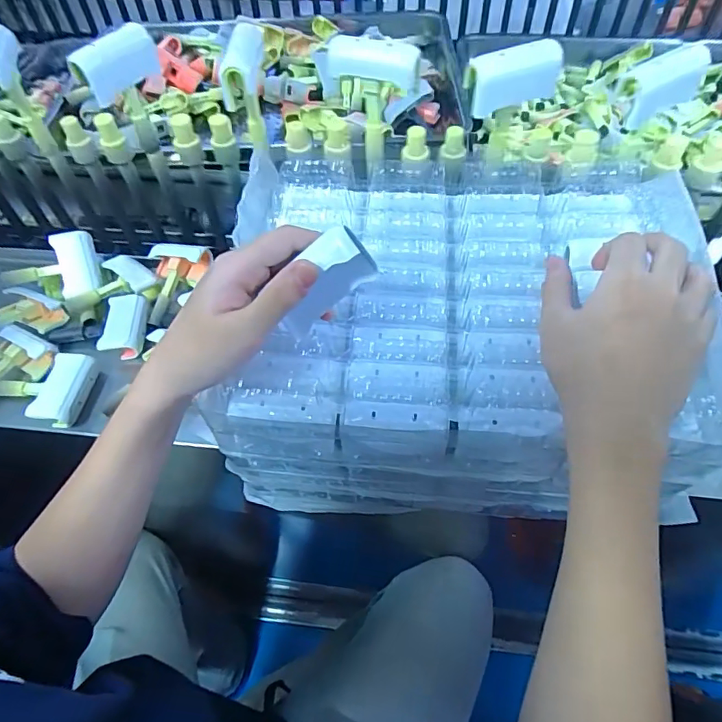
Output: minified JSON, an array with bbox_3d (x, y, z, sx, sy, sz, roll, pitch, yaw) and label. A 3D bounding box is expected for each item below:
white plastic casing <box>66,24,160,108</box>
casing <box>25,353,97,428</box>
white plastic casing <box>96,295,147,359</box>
[{"bbox_3d":[-0.204,-0.251,0.424,0.024,0.042,0.065,25,60,19],"label":"white plastic casing"},{"bbox_3d":[-0.298,0.028,0.501,0.048,0.019,0.072,4,56,6],"label":"casing"},{"bbox_3d":[-0.258,-0.039,0.546,0.040,0.020,0.074,-7,55,-2],"label":"white plastic casing"}]

